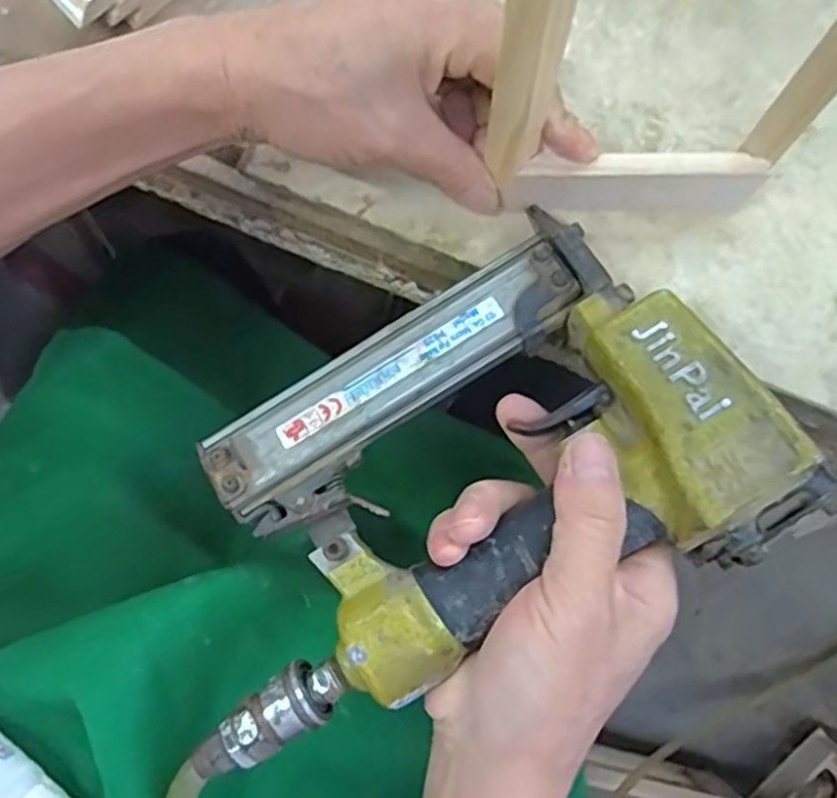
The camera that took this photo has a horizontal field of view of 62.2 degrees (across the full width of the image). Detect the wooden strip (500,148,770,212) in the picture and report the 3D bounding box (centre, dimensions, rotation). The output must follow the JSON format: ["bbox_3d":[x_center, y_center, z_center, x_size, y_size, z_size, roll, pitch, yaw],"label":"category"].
[{"bbox_3d":[0.087,-0.087,0.281,0.102,0.030,0.012,-2,77,-2],"label":"wooden strip"}]

